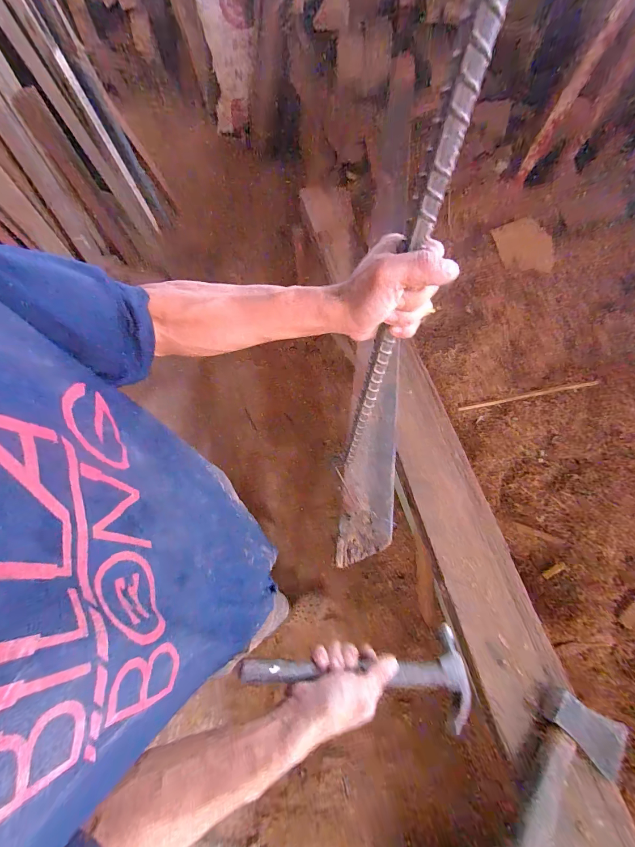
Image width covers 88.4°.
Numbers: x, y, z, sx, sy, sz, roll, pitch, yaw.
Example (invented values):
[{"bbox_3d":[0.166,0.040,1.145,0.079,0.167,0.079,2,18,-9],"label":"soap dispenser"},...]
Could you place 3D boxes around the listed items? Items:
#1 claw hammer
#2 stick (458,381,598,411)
[{"bbox_3d":[0.054,0.291,0.385,0.281,0.044,0.086,12,66,-13],"label":"claw hammer"},{"bbox_3d":[0.599,-0.077,0.945,0.350,0.016,0.014,-12,65,18],"label":"stick"}]

